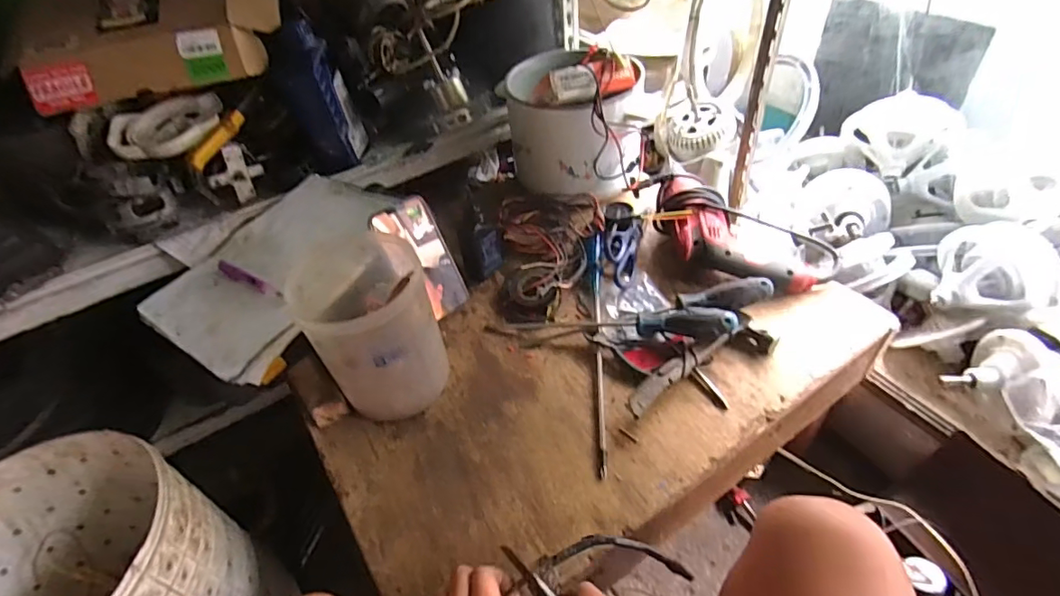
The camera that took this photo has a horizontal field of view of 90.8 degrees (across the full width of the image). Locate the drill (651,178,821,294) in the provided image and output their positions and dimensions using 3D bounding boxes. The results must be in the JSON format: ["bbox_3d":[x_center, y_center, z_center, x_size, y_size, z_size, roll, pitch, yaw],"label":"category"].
[{"bbox_3d":[0.256,-0.081,0.717,0.129,0.072,0.253,-33,50,-23],"label":"drill"}]

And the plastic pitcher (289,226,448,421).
[{"bbox_3d":[-0.179,0.035,0.601,0.128,0.173,0.160,-36,51,-26],"label":"plastic pitcher"}]

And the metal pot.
[{"bbox_3d":[0.063,-0.269,0.822,0.200,0.157,0.159,26,54,29],"label":"metal pot"}]

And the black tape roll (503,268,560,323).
[{"bbox_3d":[0.001,-0.011,0.713,0.077,0.033,0.086,-1,45,6],"label":"black tape roll"}]

